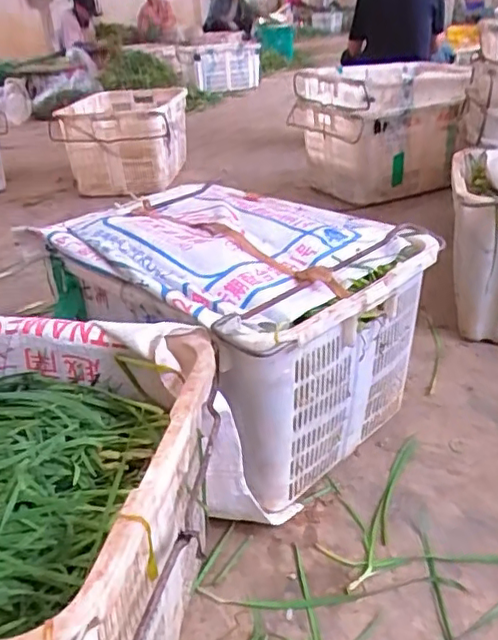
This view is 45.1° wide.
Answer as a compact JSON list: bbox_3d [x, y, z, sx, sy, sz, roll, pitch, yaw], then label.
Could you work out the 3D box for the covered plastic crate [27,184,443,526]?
[{"bbox_3d":[-0.033,-0.009,1.168,0.552,0.381,0.650,-24,35,-34],"label":"covered plastic crate"}]

